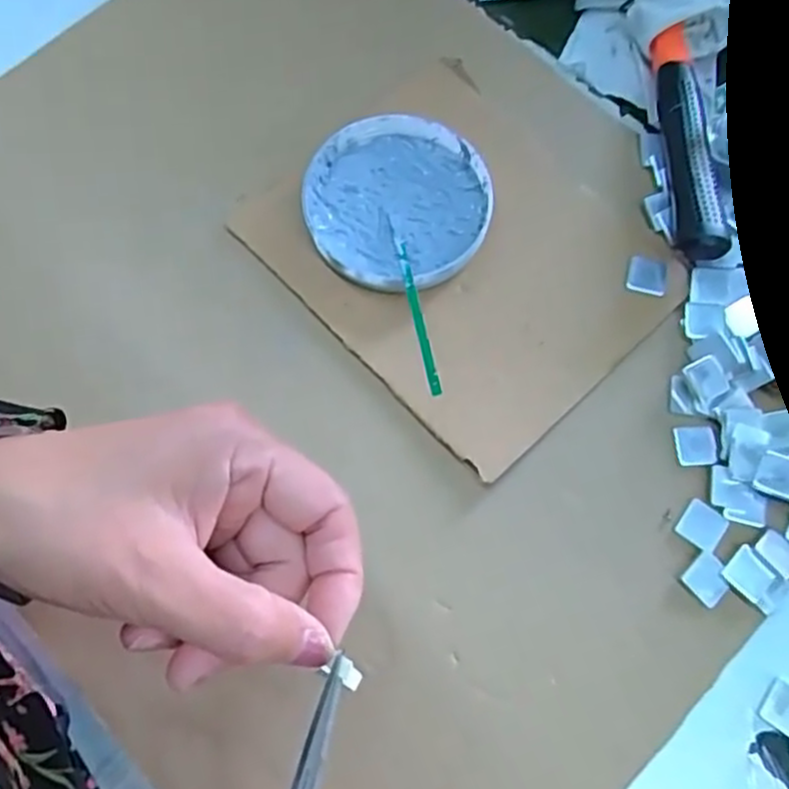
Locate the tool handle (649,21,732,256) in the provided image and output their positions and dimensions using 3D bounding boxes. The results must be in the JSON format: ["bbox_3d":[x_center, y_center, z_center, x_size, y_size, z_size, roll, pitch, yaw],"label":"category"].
[{"bbox_3d":[0.163,-0.144,0.395,0.027,0.030,0.156,4,71,1],"label":"tool handle"}]

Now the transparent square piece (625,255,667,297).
[{"bbox_3d":[0.137,-0.064,0.383,0.020,0.004,0.022,15,72,4],"label":"transparent square piece"}]

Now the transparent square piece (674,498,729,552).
[{"bbox_3d":[0.149,0.064,0.344,0.021,0.004,0.020,36,75,11],"label":"transparent square piece"}]

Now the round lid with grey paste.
[{"bbox_3d":[0.002,-0.103,0.388,0.098,0.019,0.098,0,71,0],"label":"round lid with grey paste"}]

